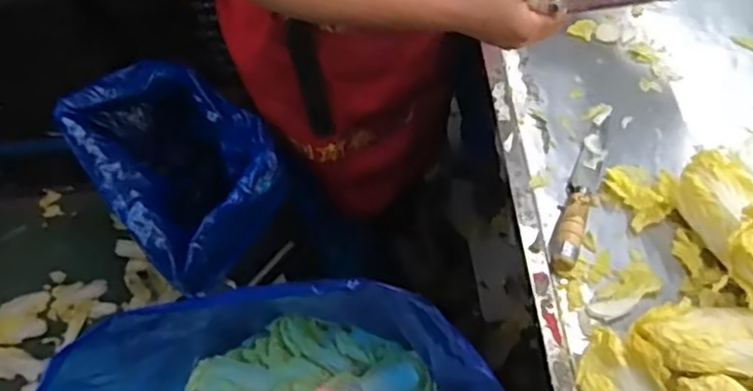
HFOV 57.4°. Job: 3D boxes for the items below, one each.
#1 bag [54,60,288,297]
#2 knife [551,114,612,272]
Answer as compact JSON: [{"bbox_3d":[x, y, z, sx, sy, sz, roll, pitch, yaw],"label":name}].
[{"bbox_3d":[-0.303,-0.002,1.165,0.234,0.331,0.386,-34,64,-14],"label":"bag"},{"bbox_3d":[0.219,-0.009,0.727,0.029,0.028,0.201,18,64,13],"label":"knife"}]

